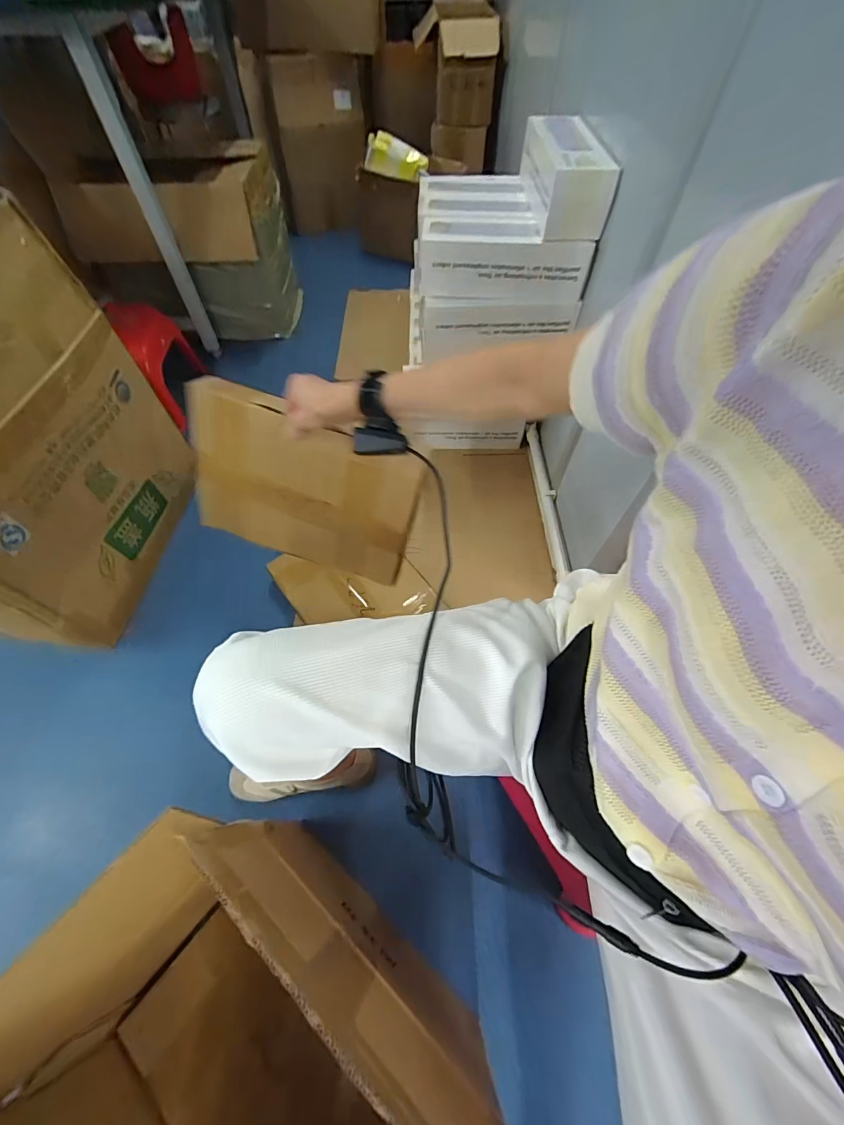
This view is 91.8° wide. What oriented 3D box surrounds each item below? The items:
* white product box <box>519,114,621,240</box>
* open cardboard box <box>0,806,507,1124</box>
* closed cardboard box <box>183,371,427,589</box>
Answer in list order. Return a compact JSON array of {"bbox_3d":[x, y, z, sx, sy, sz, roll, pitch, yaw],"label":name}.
[{"bbox_3d":[0.274,-0.760,0.808,0.110,0.110,0.306,-4,58,-2],"label":"white product box"},{"bbox_3d":[-0.141,0.506,0.364,0.440,0.301,0.290,32,63,19],"label":"open cardboard box"},{"bbox_3d":[-0.192,-0.116,0.653,0.354,0.238,0.050,15,31,-6],"label":"closed cardboard box"}]

